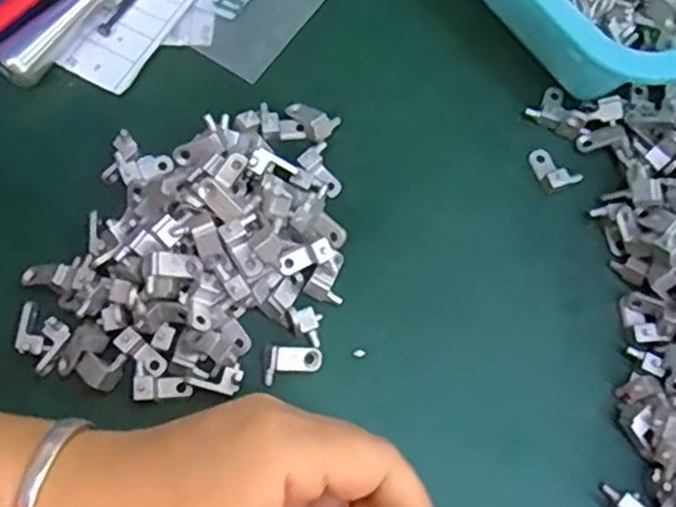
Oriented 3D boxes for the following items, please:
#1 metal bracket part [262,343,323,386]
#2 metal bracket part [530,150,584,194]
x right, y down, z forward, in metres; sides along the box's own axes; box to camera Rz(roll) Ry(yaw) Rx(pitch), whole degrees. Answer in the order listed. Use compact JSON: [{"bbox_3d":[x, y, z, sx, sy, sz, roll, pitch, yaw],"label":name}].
[{"bbox_3d":[-0.019,0.047,0.301,0.025,0.009,0.015,-3,71,-3],"label":"metal bracket part"},{"bbox_3d":[0.102,-0.041,0.335,0.017,0.008,0.023,-25,74,-10],"label":"metal bracket part"}]

